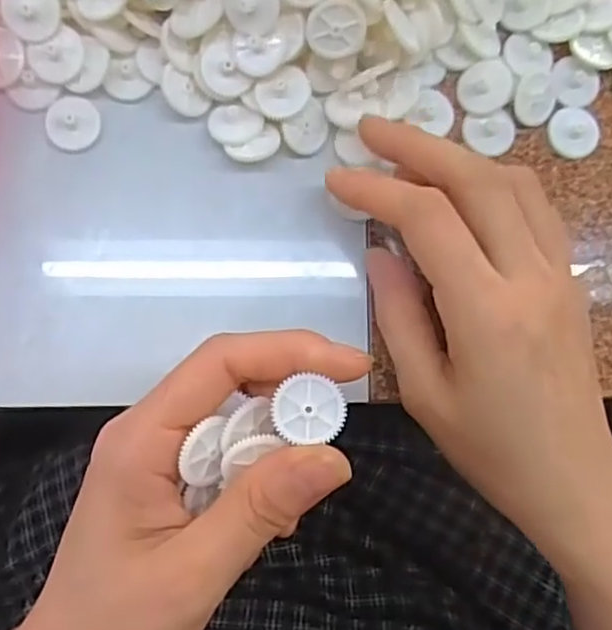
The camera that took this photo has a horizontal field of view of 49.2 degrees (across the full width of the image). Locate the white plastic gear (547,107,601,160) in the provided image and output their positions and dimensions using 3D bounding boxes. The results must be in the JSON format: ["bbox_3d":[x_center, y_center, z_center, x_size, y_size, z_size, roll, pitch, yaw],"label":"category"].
[{"bbox_3d":[0.113,-0.077,0.283,0.020,0.005,0.022,1,85,-6],"label":"white plastic gear"}]

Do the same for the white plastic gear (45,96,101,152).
[{"bbox_3d":[-0.090,-0.074,0.259,0.019,0.004,0.021,4,85,-6],"label":"white plastic gear"}]

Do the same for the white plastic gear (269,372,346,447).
[{"bbox_3d":[0.001,0.028,0.198,0.022,0.004,0.019,5,85,-6],"label":"white plastic gear"}]

